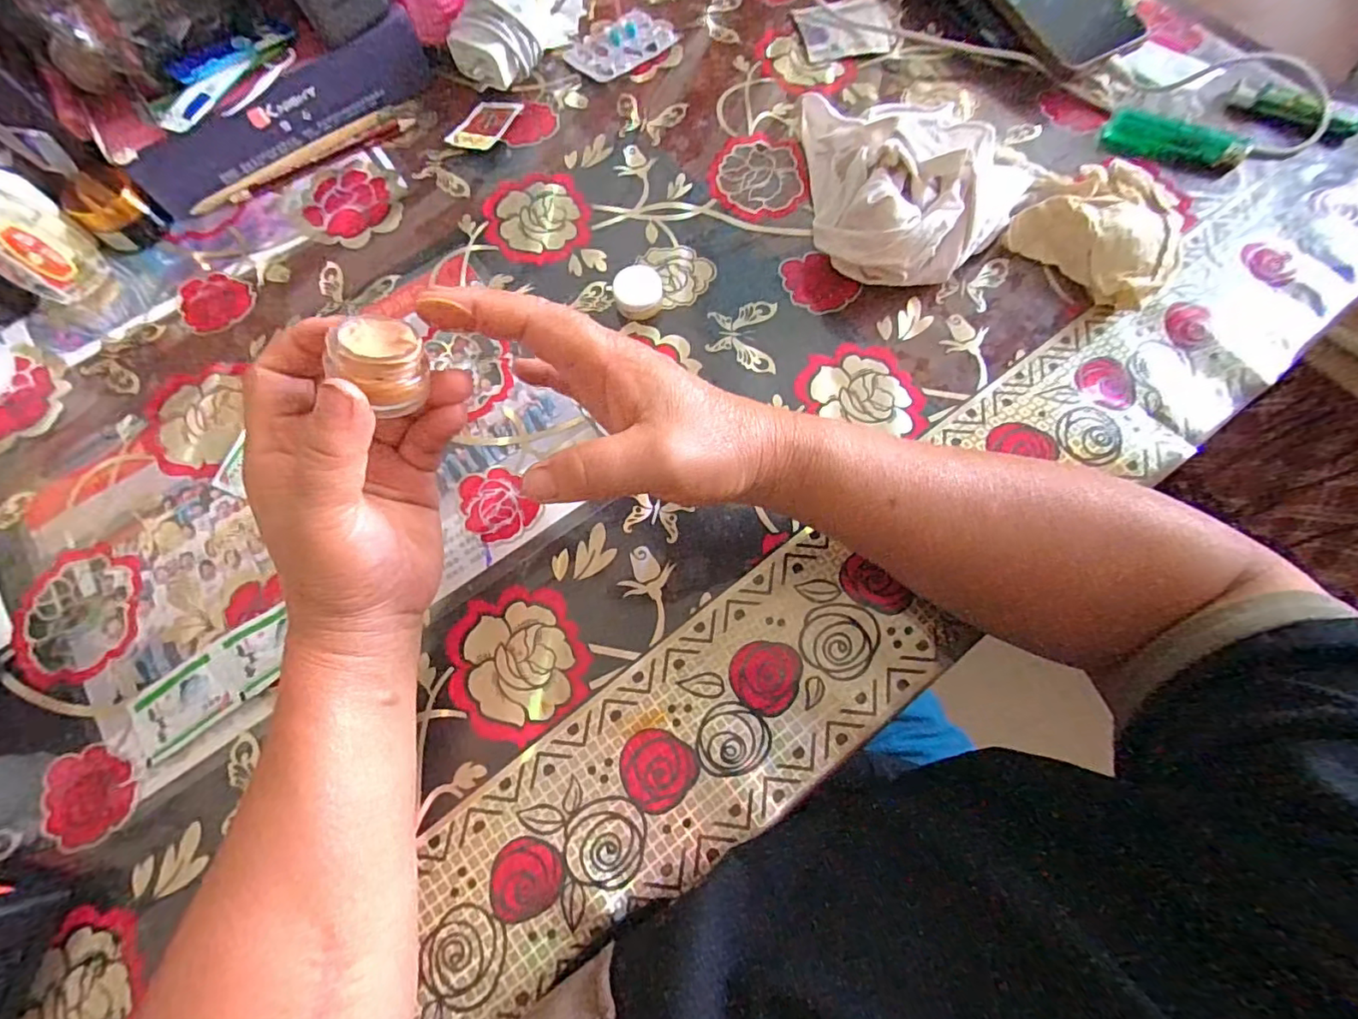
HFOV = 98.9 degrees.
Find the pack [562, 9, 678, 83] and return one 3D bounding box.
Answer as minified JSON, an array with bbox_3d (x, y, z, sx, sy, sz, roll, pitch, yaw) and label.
[{"bbox_3d":[-0.045,-0.363,0.454,0.080,0.004,0.053,-40,74,-11],"label":"pack"}]

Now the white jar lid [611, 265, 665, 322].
[{"bbox_3d":[-0.025,-0.137,0.368,0.030,0.017,0.028,-1,71,2],"label":"white jar lid"}]

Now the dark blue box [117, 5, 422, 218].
[{"bbox_3d":[-0.275,-0.281,0.414,0.213,0.046,0.016,-37,74,-10],"label":"dark blue box"}]

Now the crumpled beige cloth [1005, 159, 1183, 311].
[{"bbox_3d":[0.276,-0.181,0.372,0.091,0.029,0.088,42,77,14],"label":"crumpled beige cloth"}]

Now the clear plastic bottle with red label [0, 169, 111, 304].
[{"bbox_3d":[-0.413,-0.174,0.361,0.035,0.087,0.053,33,75,12],"label":"clear plastic bottle with red label"}]

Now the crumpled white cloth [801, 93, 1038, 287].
[{"bbox_3d":[0.140,-0.205,0.363,0.152,0.063,0.136,18,73,8],"label":"crumpled white cloth"}]

